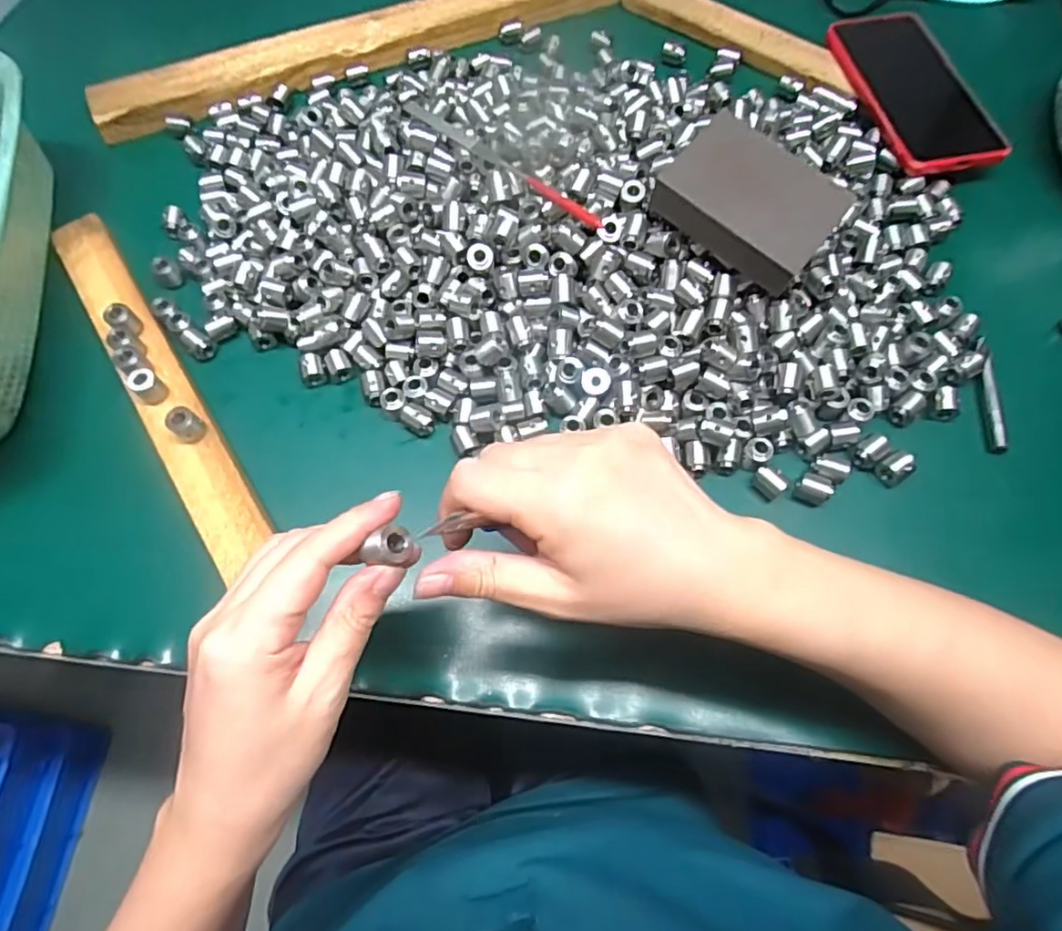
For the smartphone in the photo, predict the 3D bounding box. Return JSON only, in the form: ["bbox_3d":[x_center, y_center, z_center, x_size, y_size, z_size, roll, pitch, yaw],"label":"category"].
[{"bbox_3d":[0.295,-0.285,0.474,0.081,0.017,0.166,-11,69,-3],"label":"smartphone"}]

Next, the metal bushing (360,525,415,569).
[{"bbox_3d":[-0.056,0.031,0.243,0.016,0.013,0.014,-1,68,1],"label":"metal bushing"}]

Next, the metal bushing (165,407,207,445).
[{"bbox_3d":[-0.203,-0.023,0.365,0.016,0.023,0.013,-42,73,-14],"label":"metal bushing"}]

